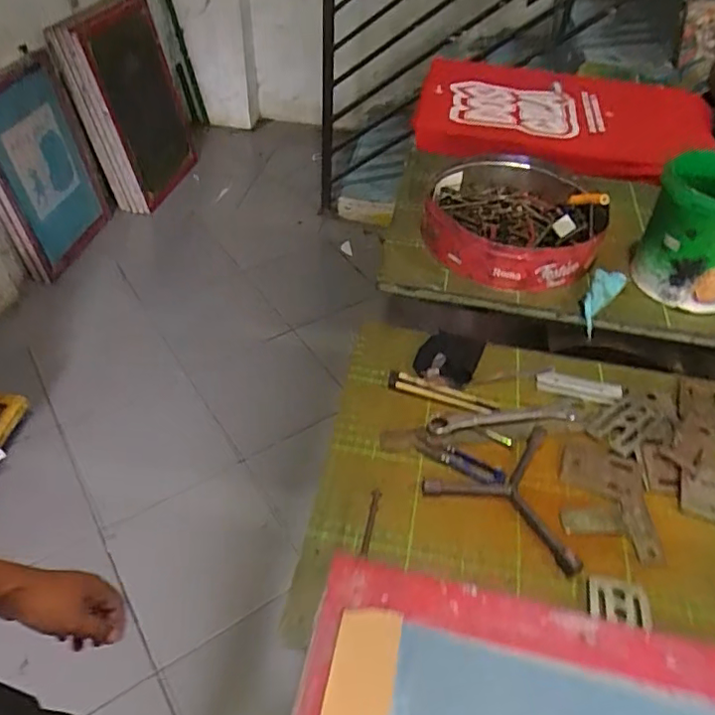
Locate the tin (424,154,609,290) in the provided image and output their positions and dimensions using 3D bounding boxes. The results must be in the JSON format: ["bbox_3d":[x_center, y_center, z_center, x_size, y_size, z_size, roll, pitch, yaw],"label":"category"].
[{"bbox_3d":[0.232,-0.210,0.863,0.249,0.074,0.268,2,46,-2],"label":"tin"}]

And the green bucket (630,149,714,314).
[{"bbox_3d":[0.465,-0.161,0.766,0.145,0.173,0.141,2,46,-2],"label":"green bucket"}]

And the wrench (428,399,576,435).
[{"bbox_3d":[0.167,0.067,0.641,0.177,0.009,0.029,-7,47,-11],"label":"wrench"}]

